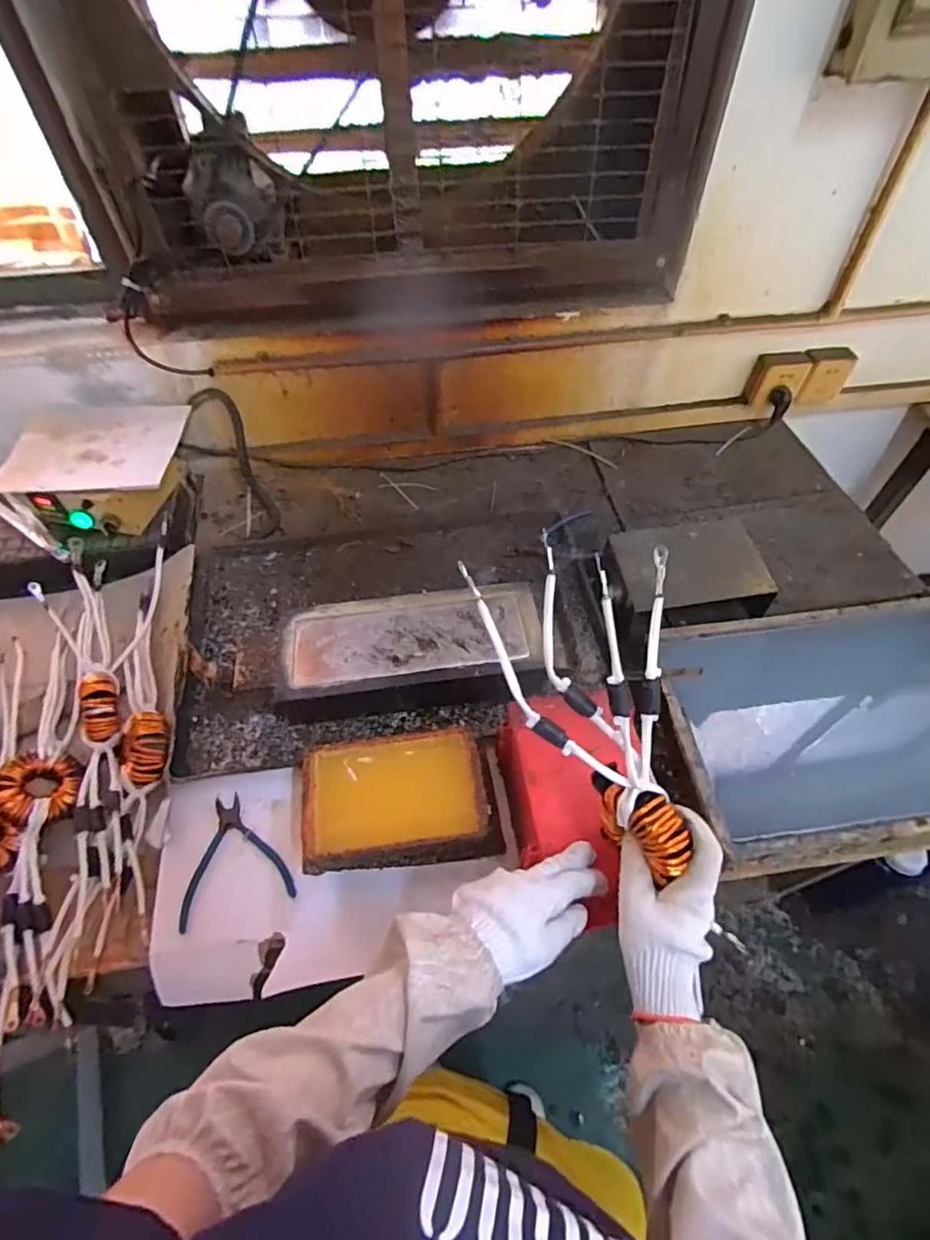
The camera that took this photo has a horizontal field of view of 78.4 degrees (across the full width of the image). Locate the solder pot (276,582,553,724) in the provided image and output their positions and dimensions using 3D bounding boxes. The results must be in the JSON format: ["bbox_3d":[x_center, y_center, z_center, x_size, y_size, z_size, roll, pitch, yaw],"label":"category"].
[{"bbox_3d":[-0.070,0.047,0.779,0.365,0.082,0.145,-7,54,-4],"label":"solder pot"}]

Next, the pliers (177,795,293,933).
[{"bbox_3d":[-0.272,0.272,0.670,0.125,0.010,0.136,-15,55,-9],"label":"pliers"}]

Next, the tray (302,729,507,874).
[{"bbox_3d":[-0.077,0.213,0.670,0.225,0.070,0.137,-8,54,-4],"label":"tray"}]

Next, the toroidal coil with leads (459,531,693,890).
[{"bbox_3d":[0.124,0.068,0.471,0.136,0.075,0.289,-25,95,-16],"label":"toroidal coil with leads"}]

